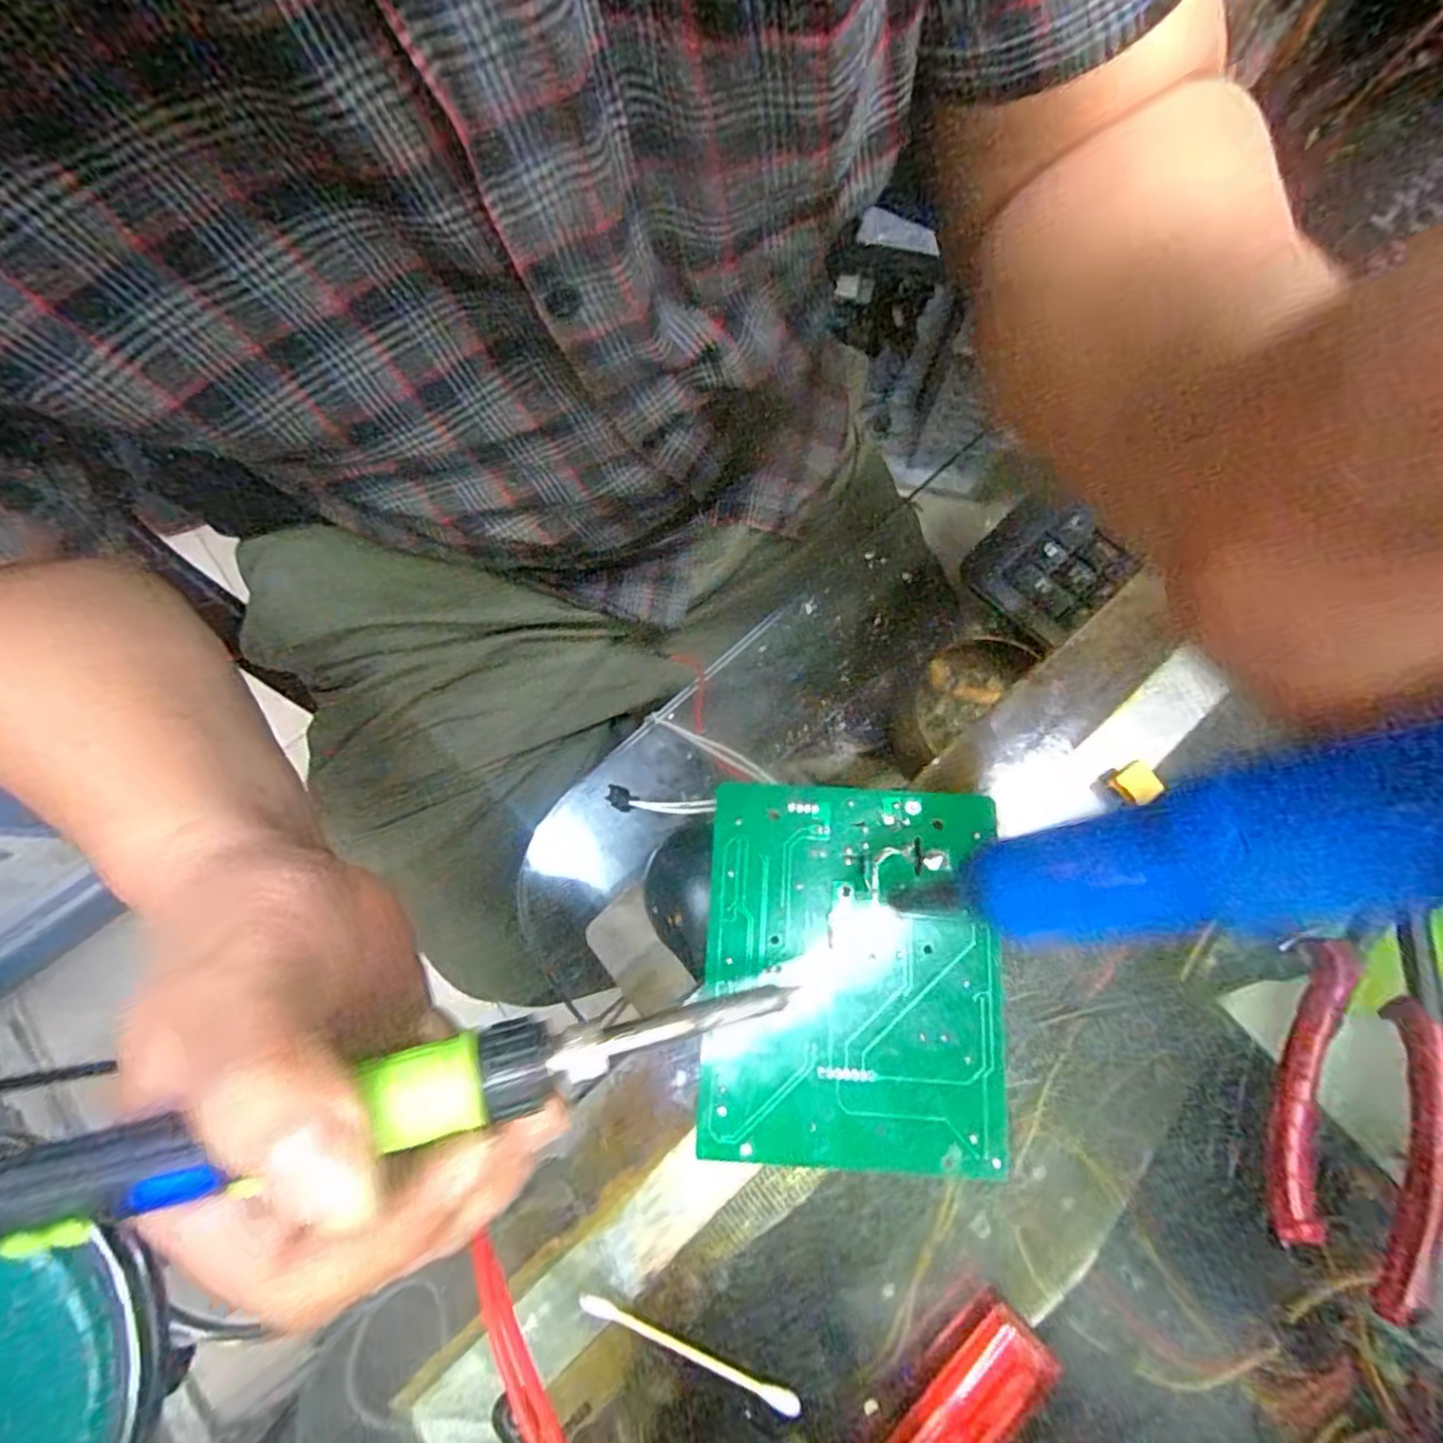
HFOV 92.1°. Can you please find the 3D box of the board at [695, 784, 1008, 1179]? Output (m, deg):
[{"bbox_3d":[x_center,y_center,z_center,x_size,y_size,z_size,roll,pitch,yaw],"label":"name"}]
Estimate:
[{"bbox_3d":[0.040,0.077,0.218,0.091,0.005,0.111,4,77,1],"label":"board"}]

